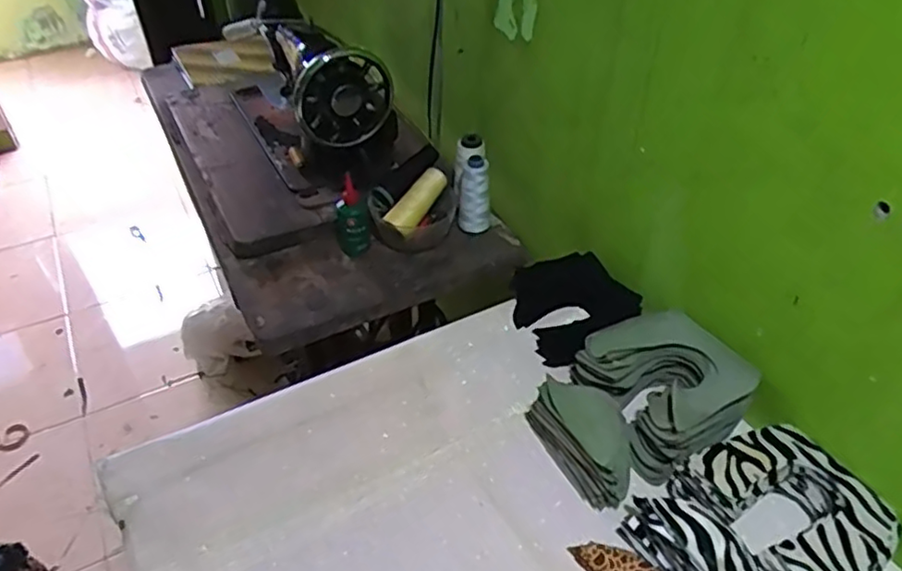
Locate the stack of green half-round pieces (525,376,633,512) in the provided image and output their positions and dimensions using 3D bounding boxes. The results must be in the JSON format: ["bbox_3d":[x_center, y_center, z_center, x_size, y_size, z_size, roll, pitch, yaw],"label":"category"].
[{"bbox_3d":[0.134,0.146,0.649,0.061,0.072,0.130,-21,45,-20],"label":"stack of green half-round pieces"}]

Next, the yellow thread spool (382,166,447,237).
[{"bbox_3d":[-0.046,-0.116,0.916,0.036,0.038,0.114,26,66,27],"label":"yellow thread spool"}]

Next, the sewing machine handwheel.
[{"bbox_3d":[-0.143,-0.252,0.900,0.134,0.125,0.040,-13,44,-14],"label":"sewing machine handwheel"}]

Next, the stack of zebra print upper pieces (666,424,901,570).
[{"bbox_3d":[0.304,0.206,0.592,0.141,0.046,0.163,-19,45,-19],"label":"stack of zebra print upper pieces"}]

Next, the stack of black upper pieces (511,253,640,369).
[{"bbox_3d":[0.147,0.020,0.806,0.130,0.040,0.153,-19,45,-19],"label":"stack of black upper pieces"}]

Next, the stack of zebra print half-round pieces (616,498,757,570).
[{"bbox_3d":[0.209,0.228,0.563,0.058,0.067,0.134,-21,45,-20],"label":"stack of zebra print half-round pieces"}]

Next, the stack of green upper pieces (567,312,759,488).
[{"bbox_3d":[0.228,0.106,0.699,0.141,0.061,0.162,-20,45,-19],"label":"stack of green upper pieces"}]

